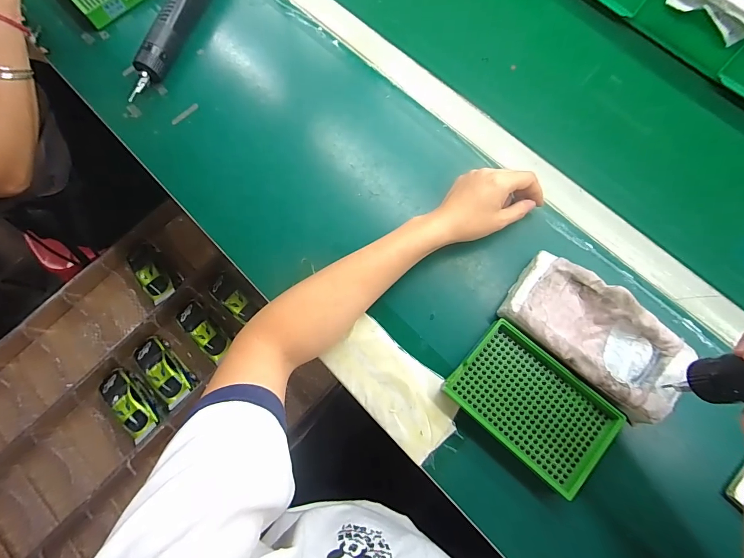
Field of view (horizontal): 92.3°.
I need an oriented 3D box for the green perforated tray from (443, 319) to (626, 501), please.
[{"bbox_3d":[0.151,0.118,0.340,0.141,0.024,0.092,40,80,12],"label":"green perforated tray"}]

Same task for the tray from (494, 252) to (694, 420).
[{"bbox_3d":[0.210,0.052,0.350,0.162,0.044,0.088,37,79,11],"label":"tray"}]

